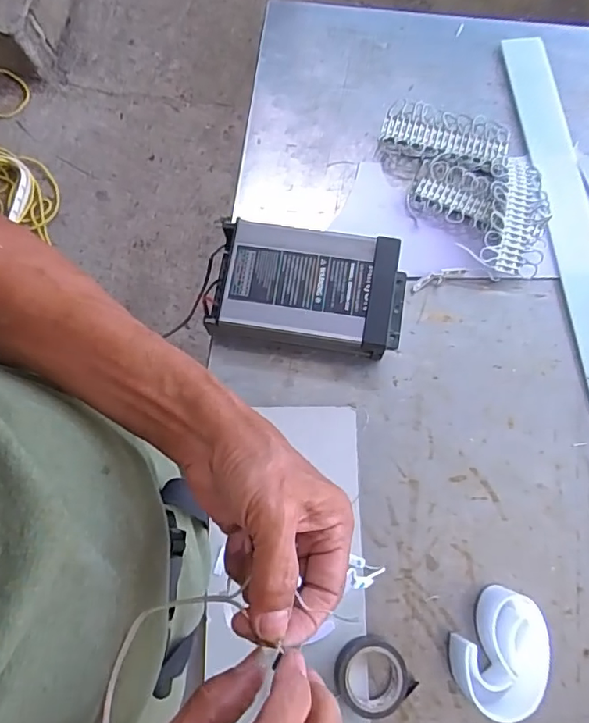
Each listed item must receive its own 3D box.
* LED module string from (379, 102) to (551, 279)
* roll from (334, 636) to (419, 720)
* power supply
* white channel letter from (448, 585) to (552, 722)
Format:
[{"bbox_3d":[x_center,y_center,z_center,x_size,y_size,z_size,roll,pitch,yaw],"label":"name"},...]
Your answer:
[{"bbox_3d":[0.188,-0.194,0.571,0.135,0.029,0.228,-26,76,-8],"label":"LED module string"},{"bbox_3d":[0.066,0.264,0.442,0.061,0.025,0.062,0,74,0],"label":"roll"},{"bbox_3d":[0.015,-0.070,0.525,0.189,0.052,0.109,7,74,2],"label":"power supply"},{"bbox_3d":[0.171,0.243,0.437,0.086,0.047,0.068,-41,78,-11],"label":"white channel letter"}]

